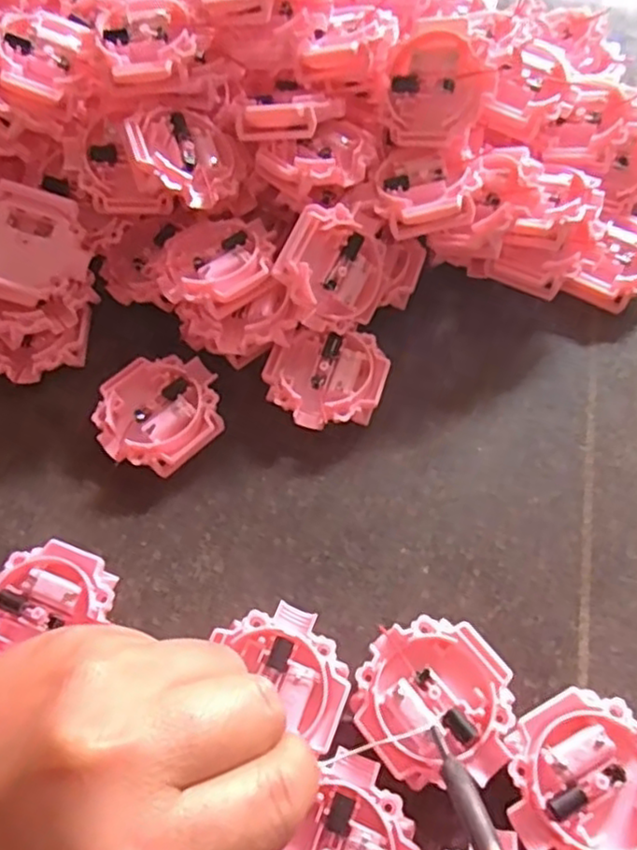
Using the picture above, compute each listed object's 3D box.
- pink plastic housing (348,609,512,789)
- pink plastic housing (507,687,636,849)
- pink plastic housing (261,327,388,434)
[{"bbox_3d":[0.040,0.096,0.232,0.052,0.011,0.051,-2,61,3],"label":"pink plastic housing"},{"bbox_3d":[0.089,0.116,0.219,0.050,0.013,0.051,-2,61,3],"label":"pink plastic housing"},{"bbox_3d":[0.003,-0.019,0.300,0.051,0.020,0.044,10,63,9],"label":"pink plastic housing"}]

